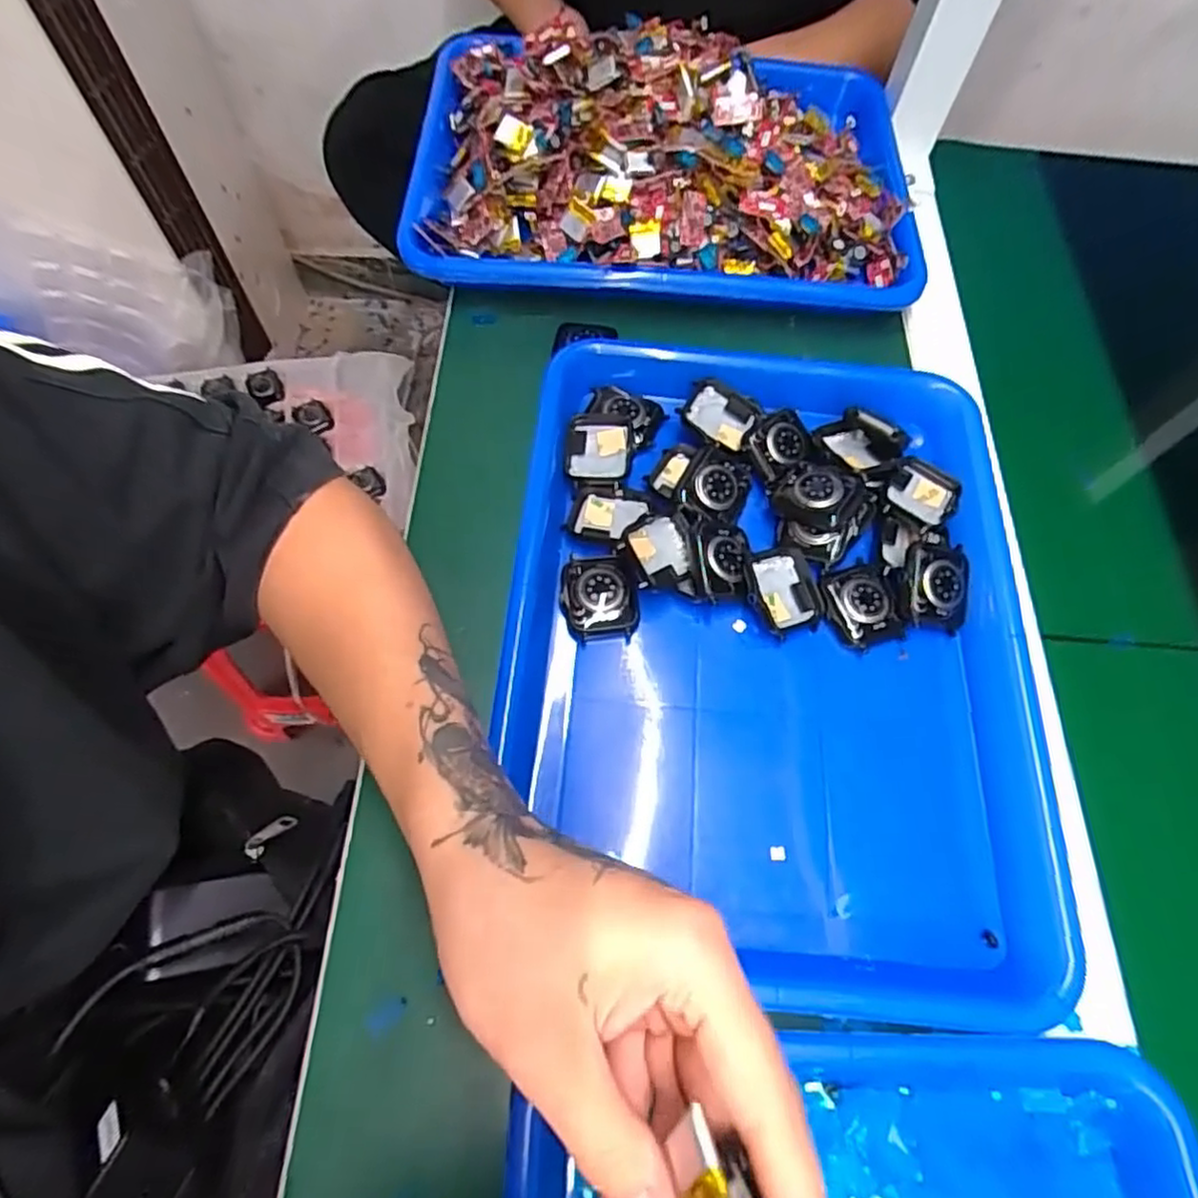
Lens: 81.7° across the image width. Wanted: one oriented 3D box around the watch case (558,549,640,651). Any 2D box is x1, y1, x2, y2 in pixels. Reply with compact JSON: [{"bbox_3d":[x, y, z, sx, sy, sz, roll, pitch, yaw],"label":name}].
[{"bbox_3d":[0.000,-0.002,0.355,0.038,0.014,0.046,-3,65,-3],"label":"watch case"}]

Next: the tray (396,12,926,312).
[{"bbox_3d":[0.042,-0.305,0.482,0.341,0.076,0.240,4,65,0],"label":"tray"}]

